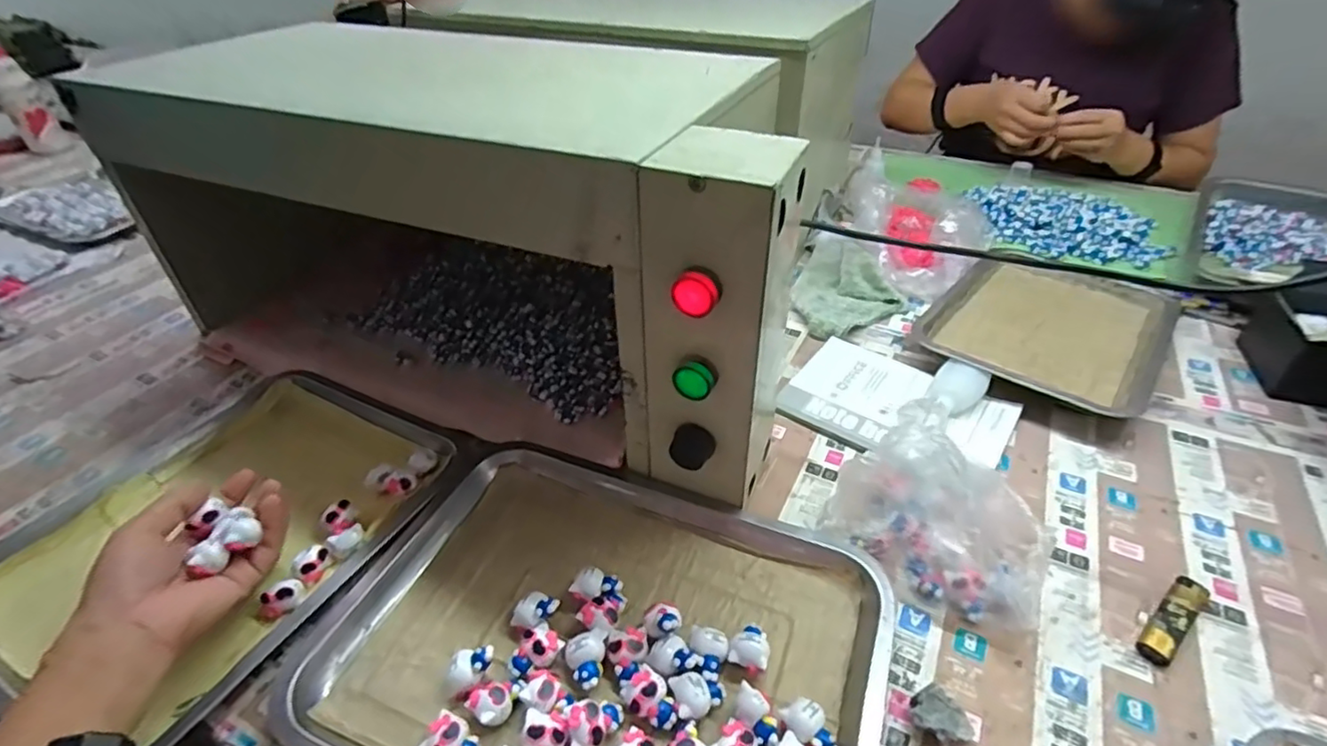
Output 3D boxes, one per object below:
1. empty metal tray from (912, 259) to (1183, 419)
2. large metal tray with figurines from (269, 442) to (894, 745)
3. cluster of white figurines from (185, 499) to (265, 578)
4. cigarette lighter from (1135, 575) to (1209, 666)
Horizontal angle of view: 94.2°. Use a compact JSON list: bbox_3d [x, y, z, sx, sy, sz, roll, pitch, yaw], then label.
[{"bbox_3d":[0.432,-0.058,0.686,0.209,0.029,0.300,30,48,31],"label":"empty metal tray"},{"bbox_3d":[-0.040,0.171,0.405,0.340,0.026,0.257,15,42,17],"label":"large metal tray with figurines"},{"bbox_3d":[-0.305,0.110,0.418,0.046,0.017,0.042,21,44,24],"label":"cluster of white figurines"},{"bbox_3d":[0.352,0.169,0.426,0.081,0.013,0.019,-28,47,-29],"label":"cigarette lighter"}]

